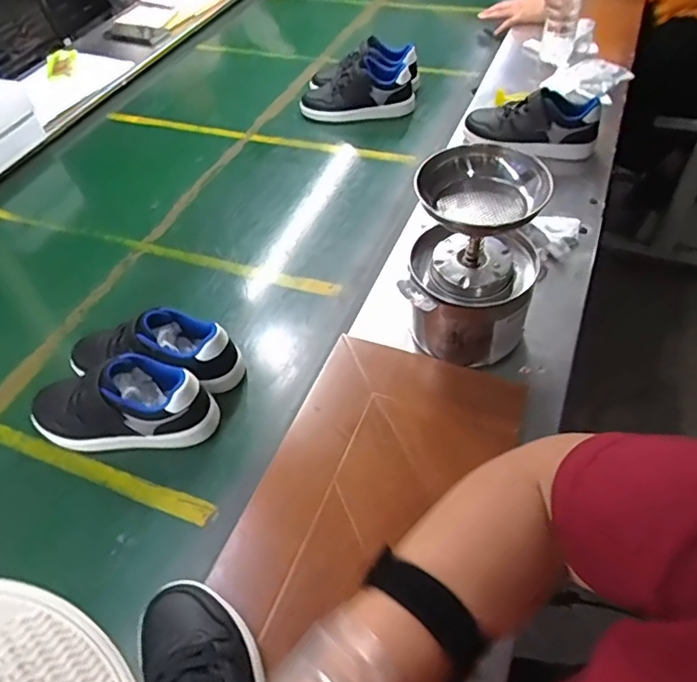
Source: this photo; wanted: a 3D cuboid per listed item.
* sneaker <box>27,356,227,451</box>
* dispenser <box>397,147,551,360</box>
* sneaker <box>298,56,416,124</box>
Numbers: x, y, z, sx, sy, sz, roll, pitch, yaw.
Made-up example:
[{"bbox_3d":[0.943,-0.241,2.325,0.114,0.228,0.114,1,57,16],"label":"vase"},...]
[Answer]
[{"bbox_3d":[-0.269,0.069,0.638,0.218,0.103,0.078,1,50,6],"label":"sneaker"},{"bbox_3d":[0.135,-0.080,0.609,0.129,0.230,0.120,-3,50,3],"label":"dispenser"},{"bbox_3d":[0.017,-0.509,1.140,0.236,0.113,0.088,-3,50,3],"label":"sneaker"}]

